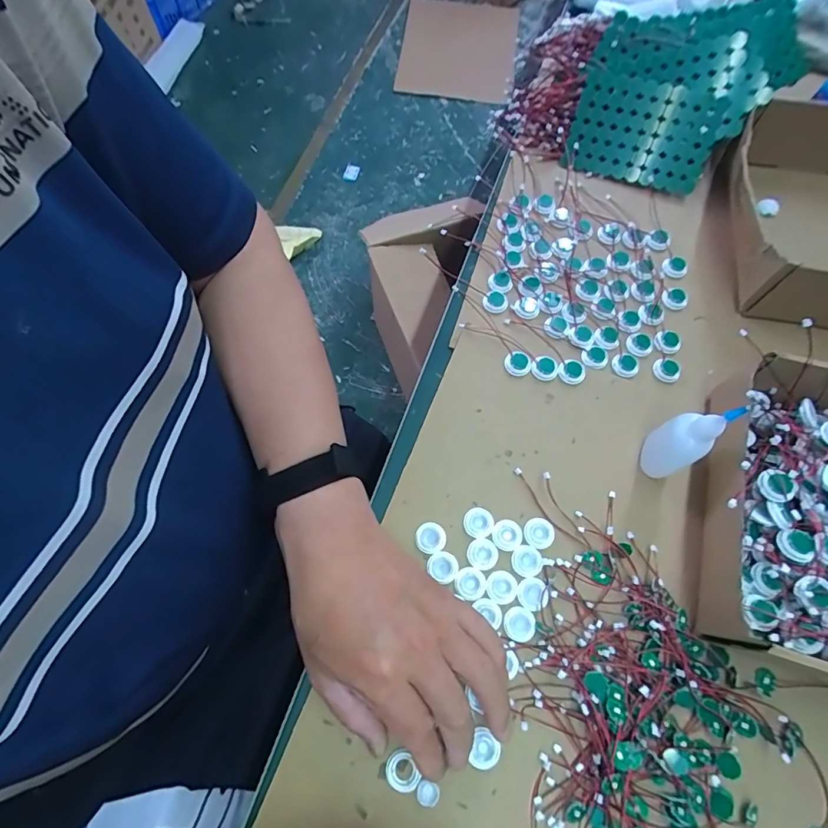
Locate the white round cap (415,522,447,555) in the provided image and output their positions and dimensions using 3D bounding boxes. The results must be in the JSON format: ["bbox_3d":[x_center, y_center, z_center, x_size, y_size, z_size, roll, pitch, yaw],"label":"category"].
[{"bbox_3d":[0.013,0.095,0.358,0.022,0.005,0.023,0,68,-1],"label":"white round cap"}]

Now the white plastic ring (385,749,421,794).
[{"bbox_3d":[-0.008,0.232,0.304,0.020,0.004,0.023,-22,70,-10],"label":"white plastic ring"}]

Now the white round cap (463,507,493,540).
[{"bbox_3d":[0.050,0.084,0.364,0.023,0.005,0.022,0,68,-1],"label":"white round cap"}]

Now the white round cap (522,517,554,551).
[{"bbox_3d":[0.096,0.092,0.361,0.023,0.004,0.023,0,68,-1],"label":"white round cap"}]

